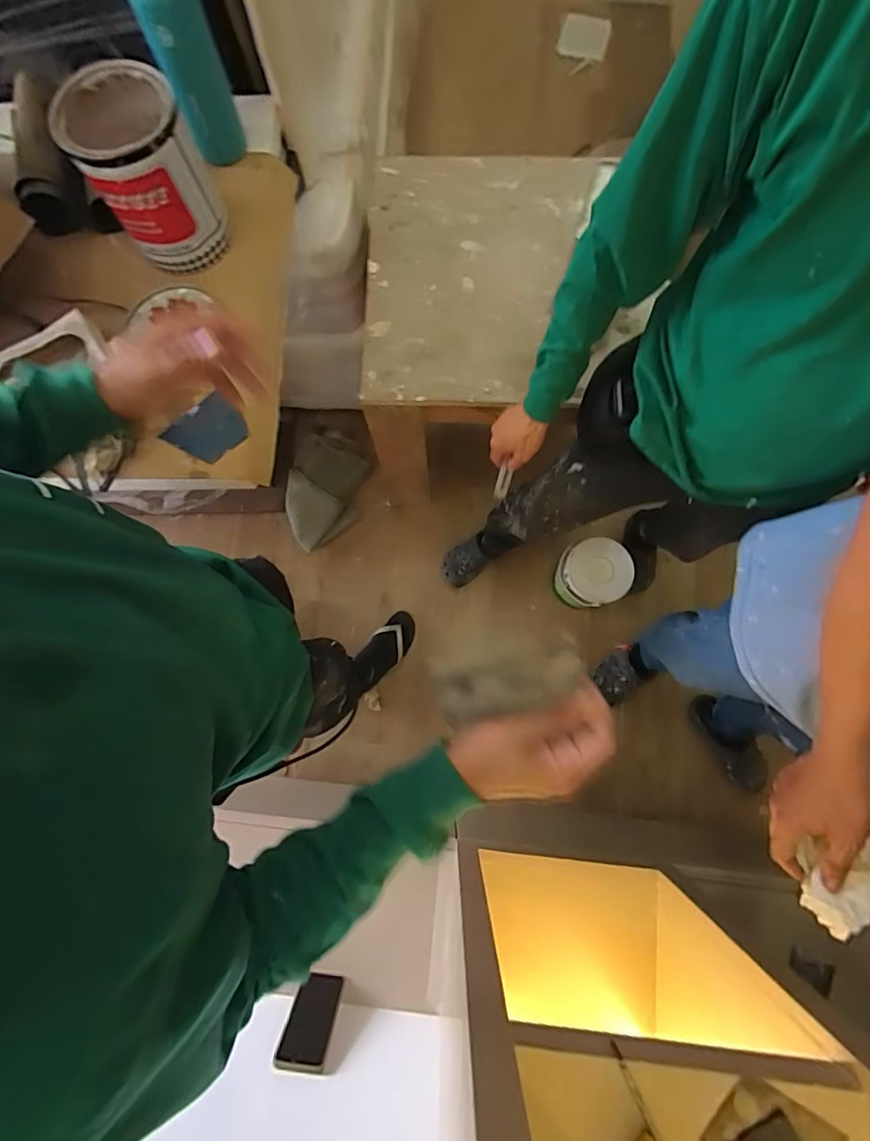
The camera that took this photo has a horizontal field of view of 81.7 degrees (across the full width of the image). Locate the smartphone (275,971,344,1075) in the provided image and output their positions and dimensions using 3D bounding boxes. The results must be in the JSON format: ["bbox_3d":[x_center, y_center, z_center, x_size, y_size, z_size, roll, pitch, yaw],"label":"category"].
[{"bbox_3d":[-0.207,0.748,0.837,0.077,0.164,0.012,6,94,1],"label":"smartphone"}]

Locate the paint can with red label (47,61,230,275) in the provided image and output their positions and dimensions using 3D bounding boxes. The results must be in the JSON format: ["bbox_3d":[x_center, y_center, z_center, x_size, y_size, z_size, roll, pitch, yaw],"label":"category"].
[{"bbox_3d":[-0.429,-0.602,0.764,0.151,0.201,0.162,0,79,1],"label":"paint can with red label"}]

